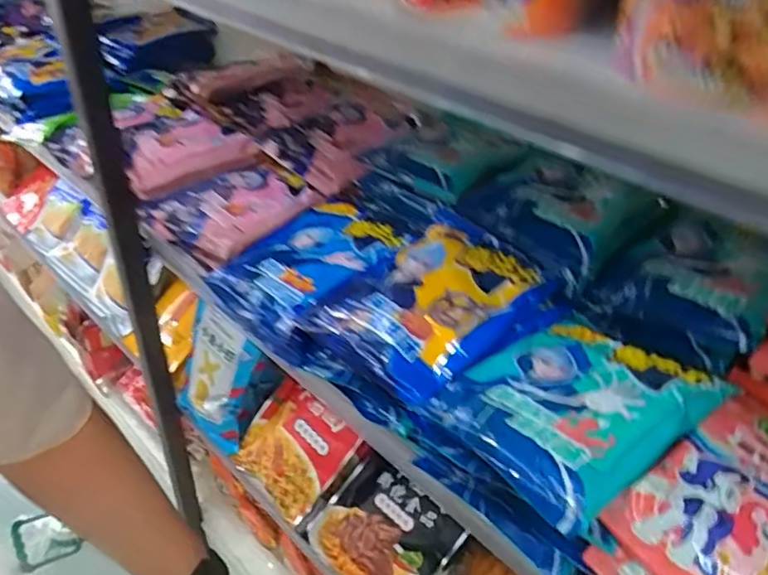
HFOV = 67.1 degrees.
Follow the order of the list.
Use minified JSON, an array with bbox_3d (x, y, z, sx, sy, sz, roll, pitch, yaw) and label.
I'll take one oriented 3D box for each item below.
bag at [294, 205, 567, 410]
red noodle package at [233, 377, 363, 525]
[{"bbox_3d":[0.042,0.012,0.450,0.159,0.044,0.133,-26,47,-33],"label":"bag"},{"bbox_3d":[-0.122,0.205,0.760,0.175,0.041,0.136,32,88,38],"label":"red noodle package"}]

